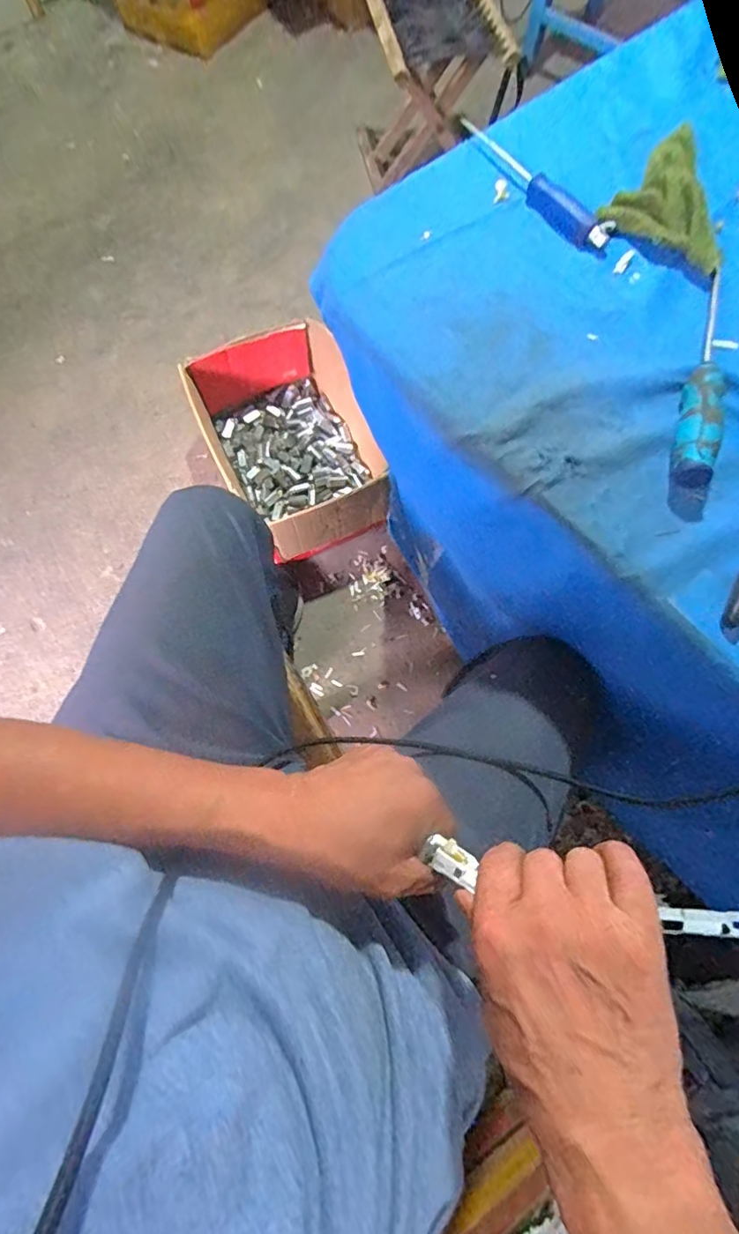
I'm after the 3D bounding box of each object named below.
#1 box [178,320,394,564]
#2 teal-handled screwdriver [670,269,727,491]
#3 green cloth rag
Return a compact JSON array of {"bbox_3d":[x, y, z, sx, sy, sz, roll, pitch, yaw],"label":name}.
[{"bbox_3d":[-0.136,-0.328,1.052,0.293,0.171,0.400,-26,75,-8],"label":"box"},{"bbox_3d":[0.265,-0.188,0.416,0.033,0.029,0.216,20,74,6],"label":"teal-handled screwdriver"},{"bbox_3d":[0.278,-0.371,0.470,0.104,0.033,0.128,31,75,9],"label":"green cloth rag"}]

